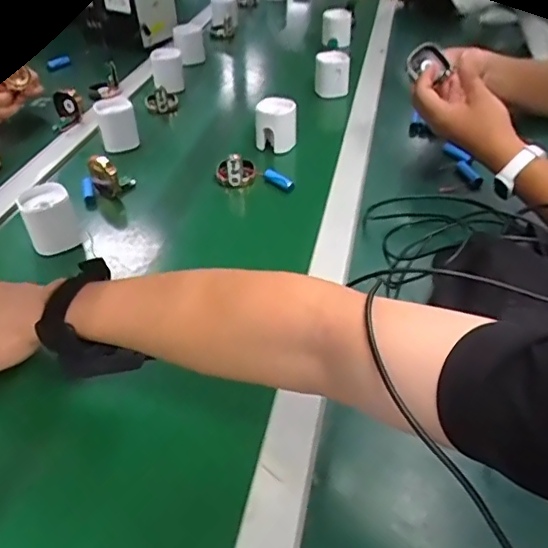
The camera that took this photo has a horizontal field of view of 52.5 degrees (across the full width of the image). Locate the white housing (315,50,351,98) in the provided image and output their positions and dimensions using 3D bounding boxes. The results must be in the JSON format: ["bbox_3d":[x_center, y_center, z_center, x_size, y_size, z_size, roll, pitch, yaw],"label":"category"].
[{"bbox_3d":[0.106,-0.362,1.019,0.059,0.071,0.072,0,39,2],"label":"white housing"}]

